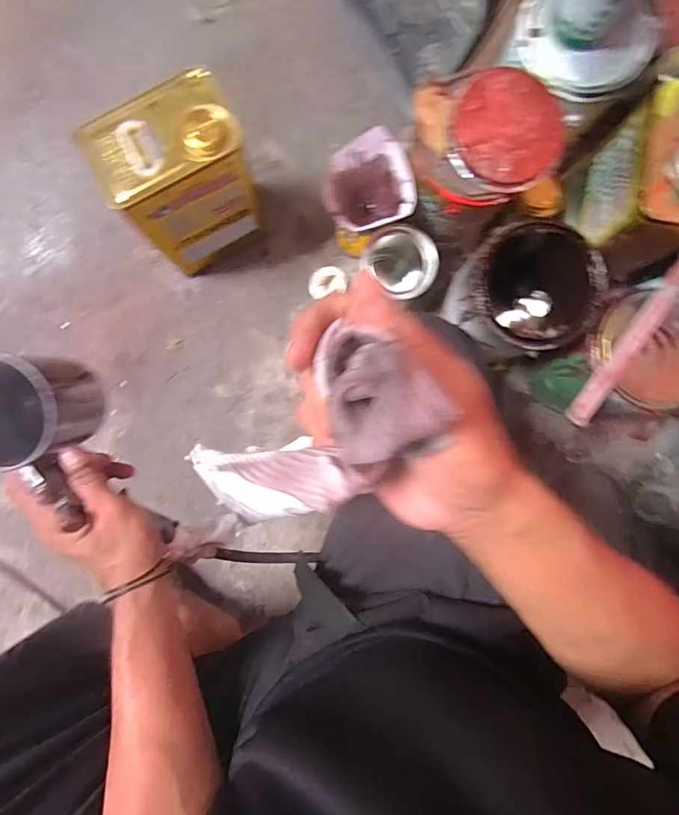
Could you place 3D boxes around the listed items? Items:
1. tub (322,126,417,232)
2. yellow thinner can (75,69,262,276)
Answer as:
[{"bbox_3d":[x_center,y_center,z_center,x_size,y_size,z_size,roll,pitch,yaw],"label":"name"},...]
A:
[{"bbox_3d":[0.036,-0.296,0.606,0.118,0.076,0.112,-23,91,-2],"label":"tub"},{"bbox_3d":[-0.204,-0.296,0.612,0.164,0.254,0.111,-26,92,-2],"label":"yellow thinner can"}]

